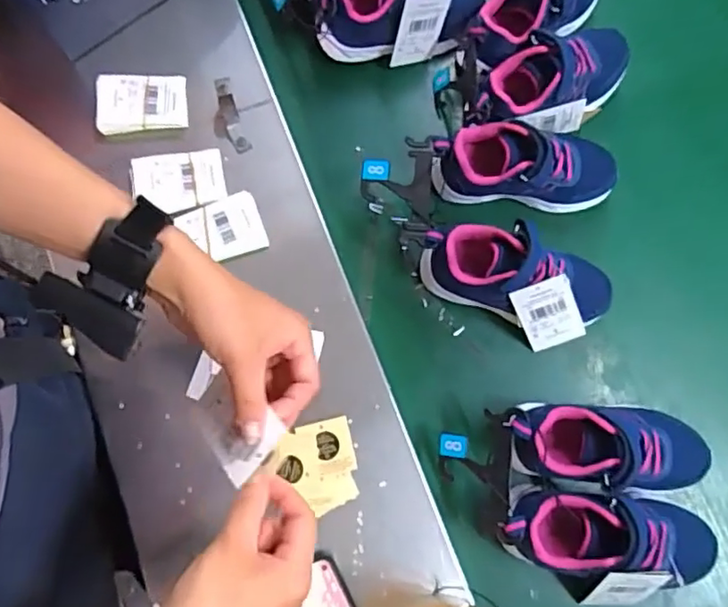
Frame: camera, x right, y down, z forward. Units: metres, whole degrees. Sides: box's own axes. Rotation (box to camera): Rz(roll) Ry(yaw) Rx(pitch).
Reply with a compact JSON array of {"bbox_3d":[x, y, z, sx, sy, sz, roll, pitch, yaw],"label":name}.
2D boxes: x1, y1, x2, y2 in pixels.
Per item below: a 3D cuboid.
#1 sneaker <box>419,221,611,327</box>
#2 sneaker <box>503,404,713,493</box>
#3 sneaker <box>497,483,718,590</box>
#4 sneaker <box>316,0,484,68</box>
[{"bbox_3d":[0.136,-0.026,0.525,0.168,0.072,0.064,18,77,4],"label":"sneaker"},{"bbox_3d":[0.204,0.124,0.502,0.170,0.070,0.072,0,76,-1],"label":"sneaker"},{"bbox_3d":[0.199,0.192,0.488,0.183,0.076,0.068,6,76,1],"label":"sneaker"},{"bbox_3d":[0.037,-0.285,0.571,0.170,0.066,0.079,-12,77,-4],"label":"sneaker"}]

